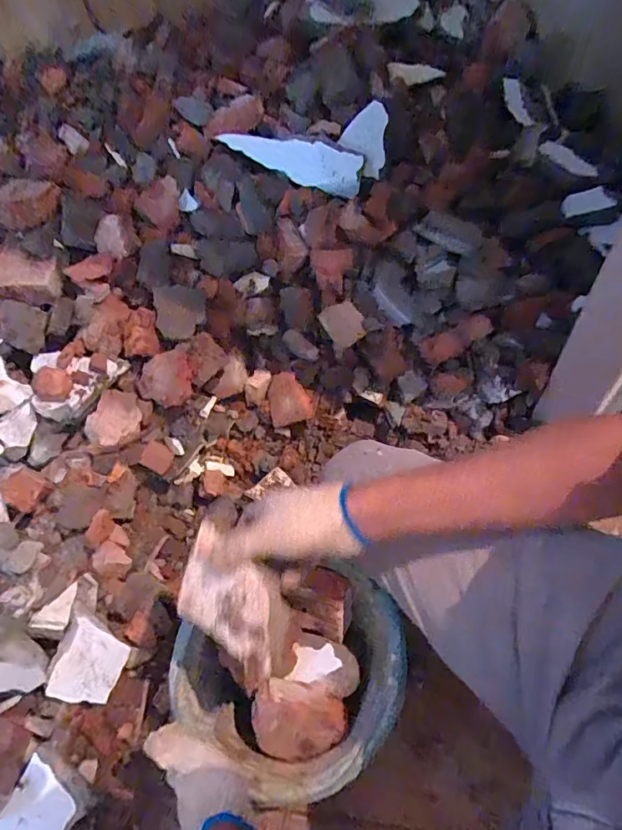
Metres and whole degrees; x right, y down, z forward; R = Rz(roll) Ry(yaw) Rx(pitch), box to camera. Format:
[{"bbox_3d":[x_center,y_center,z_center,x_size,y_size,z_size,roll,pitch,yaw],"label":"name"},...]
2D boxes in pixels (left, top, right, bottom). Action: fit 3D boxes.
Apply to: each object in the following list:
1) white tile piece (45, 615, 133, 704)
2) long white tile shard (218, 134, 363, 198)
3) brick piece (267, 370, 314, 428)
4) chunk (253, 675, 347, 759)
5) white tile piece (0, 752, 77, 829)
[{"bbox_3d":[-0.278,0.315,0.615,0.076,0.005,0.092,26,76,-18],"label":"white tile piece"},{"bbox_3d":[-0.029,-0.449,0.851,0.243,0.017,0.076,11,93,-13],"label":"long white tile shard"},{"bbox_3d":[-0.041,-0.028,0.851,0.070,0.030,0.088,-20,85,22],"label":"brick piece"},{"bbox_3d":[-0.014,0.352,0.566,0.104,0.053,0.076,0,53,5],"label":"chunk"},{"bbox_3d":[-0.311,0.444,0.533,0.074,0.012,0.090,37,69,4],"label":"white tile piece"}]

